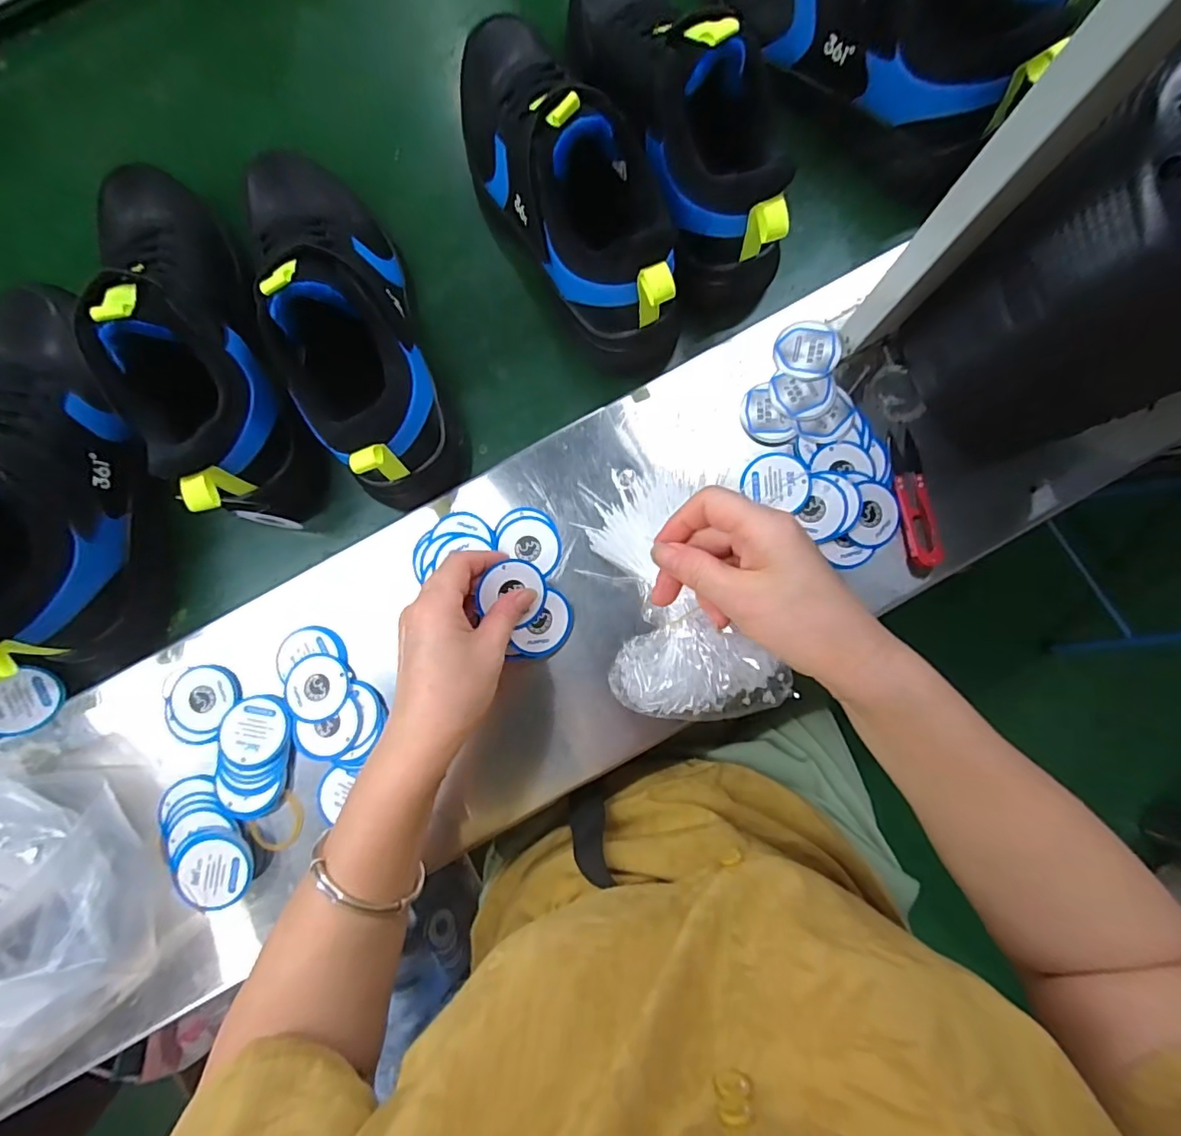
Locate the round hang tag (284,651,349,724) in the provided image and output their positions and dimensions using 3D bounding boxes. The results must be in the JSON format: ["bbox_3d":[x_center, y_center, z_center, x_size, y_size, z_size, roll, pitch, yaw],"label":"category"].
[{"bbox_3d":[-0.201,0.088,0.397,0.048,0.004,0.047,-1,78,4],"label":"round hang tag"}]

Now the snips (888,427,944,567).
[{"bbox_3d":[0.238,-0.052,0.395,0.024,0.017,0.101,-2,86,-2],"label":"snips"}]

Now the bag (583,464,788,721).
[{"bbox_3d":[0.058,0.017,0.382,0.110,0.032,0.182,-16,74,-3],"label":"bag"}]

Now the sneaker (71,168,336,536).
[{"bbox_3d":[-0.287,-0.177,0.391,0.103,0.118,0.288,-23,87,-3],"label":"sneaker"}]

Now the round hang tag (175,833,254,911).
[{"bbox_3d":[-0.259,0.209,0.373,0.046,0.007,0.045,2,78,-12],"label":"round hang tag"}]

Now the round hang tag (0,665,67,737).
[{"bbox_3d":[-0.414,0.098,0.393,0.050,0.010,0.044,-38,115,-36],"label":"round hang tag"}]

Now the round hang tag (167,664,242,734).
[{"bbox_3d":[-0.287,0.096,0.402,0.041,0.007,0.044,0,90,-12],"label":"round hang tag"}]

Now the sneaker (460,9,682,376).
[{"bbox_3d":[-0.026,-0.288,0.395,0.104,0.130,0.279,-32,87,-4],"label":"sneaker"}]

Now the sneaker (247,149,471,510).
[{"bbox_3d":[-0.173,-0.196,0.389,0.091,0.120,0.295,-23,87,-3],"label":"sneaker"}]

